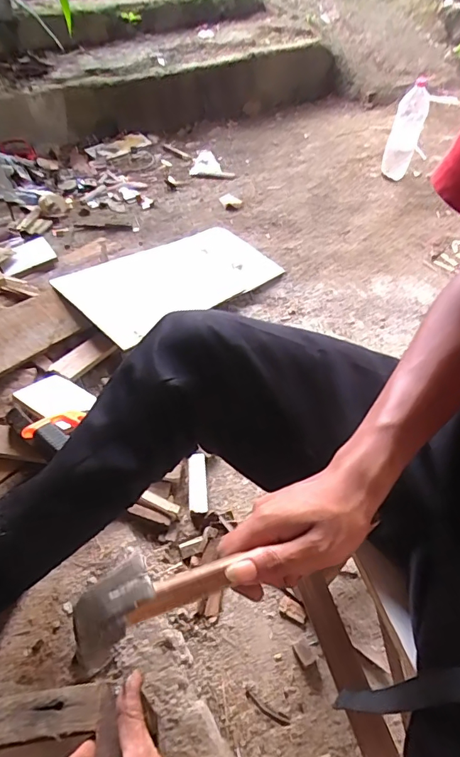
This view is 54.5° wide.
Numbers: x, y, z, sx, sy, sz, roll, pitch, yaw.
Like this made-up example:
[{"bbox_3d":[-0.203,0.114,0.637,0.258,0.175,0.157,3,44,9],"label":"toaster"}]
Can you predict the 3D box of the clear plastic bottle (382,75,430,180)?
[{"bbox_3d":[0.630,-0.880,1.605,0.108,0.290,0.086,16,49,16],"label":"clear plastic bottle"}]

